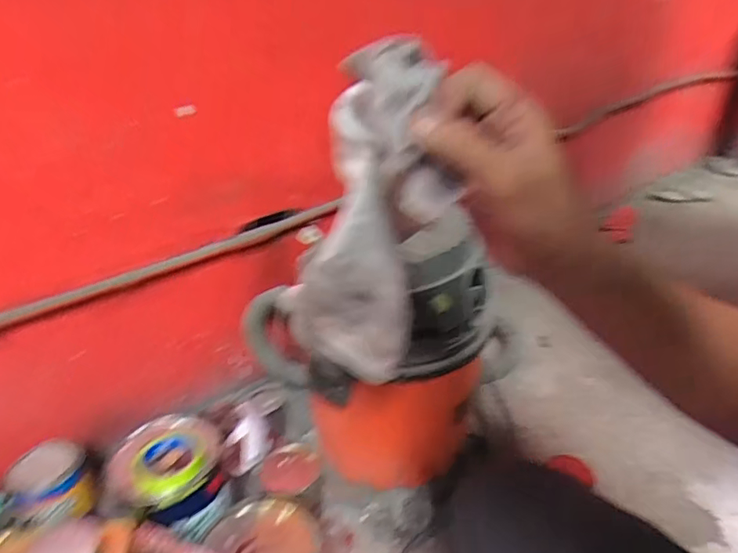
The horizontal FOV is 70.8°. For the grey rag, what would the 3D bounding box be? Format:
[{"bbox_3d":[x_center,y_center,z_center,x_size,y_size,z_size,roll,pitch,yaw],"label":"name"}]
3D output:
[{"bbox_3d":[-0.009,-0.014,0.421,0.100,0.378,0.052,1,56,-7],"label":"grey rag"}]

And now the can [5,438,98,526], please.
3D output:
[{"bbox_3d":[-0.522,0.341,0.853,0.111,0.088,0.108,-23,35,-32],"label":"can"}]

